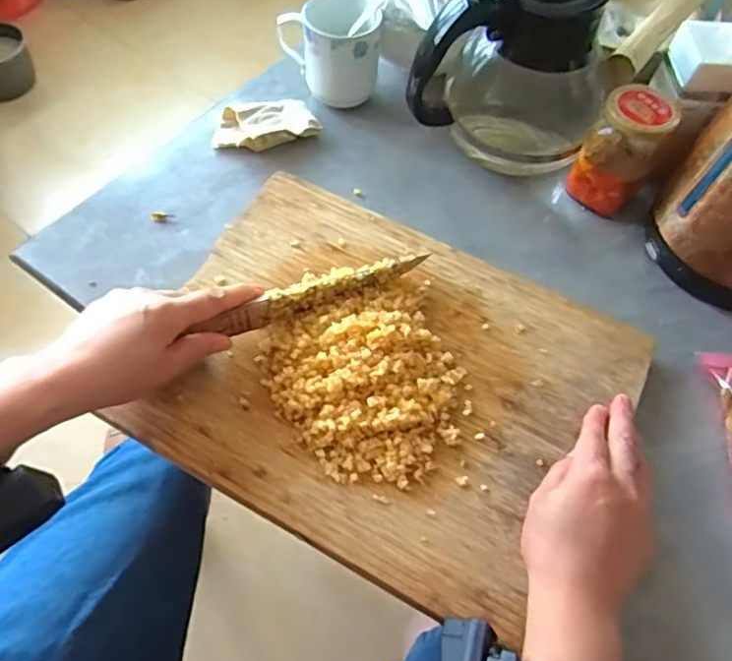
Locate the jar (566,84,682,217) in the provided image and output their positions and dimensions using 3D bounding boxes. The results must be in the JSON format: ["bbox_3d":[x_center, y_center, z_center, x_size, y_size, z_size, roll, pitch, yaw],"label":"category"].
[{"bbox_3d":[0.239,-0.166,0.550,0.061,0.108,0.057,1,60,-2],"label":"jar"}]

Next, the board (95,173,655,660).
[{"bbox_3d":[0.011,0.027,0.448,0.337,0.029,0.273,27,62,12],"label":"board"}]

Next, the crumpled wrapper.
[{"bbox_3d":[-0.105,-0.213,0.606,0.107,0.022,0.057,-7,61,-7],"label":"crumpled wrapper"}]

